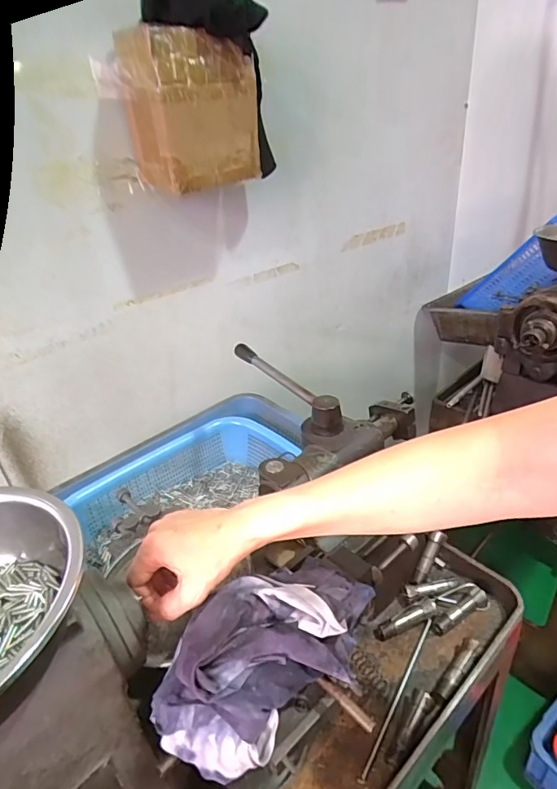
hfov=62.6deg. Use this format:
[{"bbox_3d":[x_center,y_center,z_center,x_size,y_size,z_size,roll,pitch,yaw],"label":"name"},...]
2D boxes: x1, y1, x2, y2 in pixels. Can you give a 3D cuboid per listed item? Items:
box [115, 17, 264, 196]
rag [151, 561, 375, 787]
[{"bbox_3d":[-0.112,-0.380,0.629,0.166,0.162,0.112,-27,37,-31],"label":"box"},{"bbox_3d":[-0.007,0.187,0.345,0.180,0.065,0.103,-23,35,-26],"label":"rag"}]

